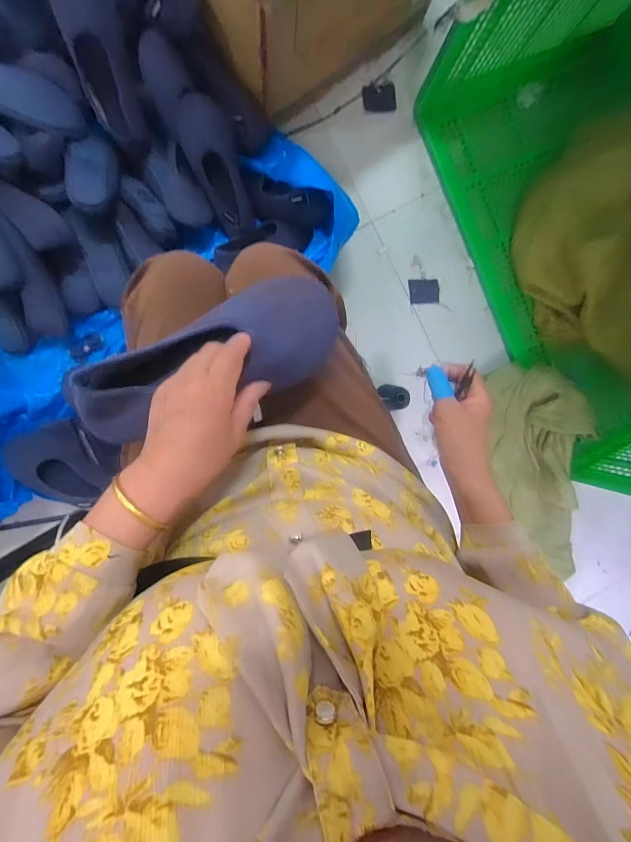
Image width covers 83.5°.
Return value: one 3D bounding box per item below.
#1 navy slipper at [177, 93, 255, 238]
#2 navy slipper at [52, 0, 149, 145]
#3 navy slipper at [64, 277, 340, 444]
[{"bbox_3d":[-0.199,-0.515,0.731,0.099,0.058,0.237,-24,126,-7],"label":"navy slipper"},{"bbox_3d":[-0.384,-0.648,0.639,0.098,0.053,0.239,-9,140,-8],"label":"navy slipper"},{"bbox_3d":[-0.099,-0.057,0.332,0.246,0.070,0.094,-18,96,1],"label":"navy slipper"}]

